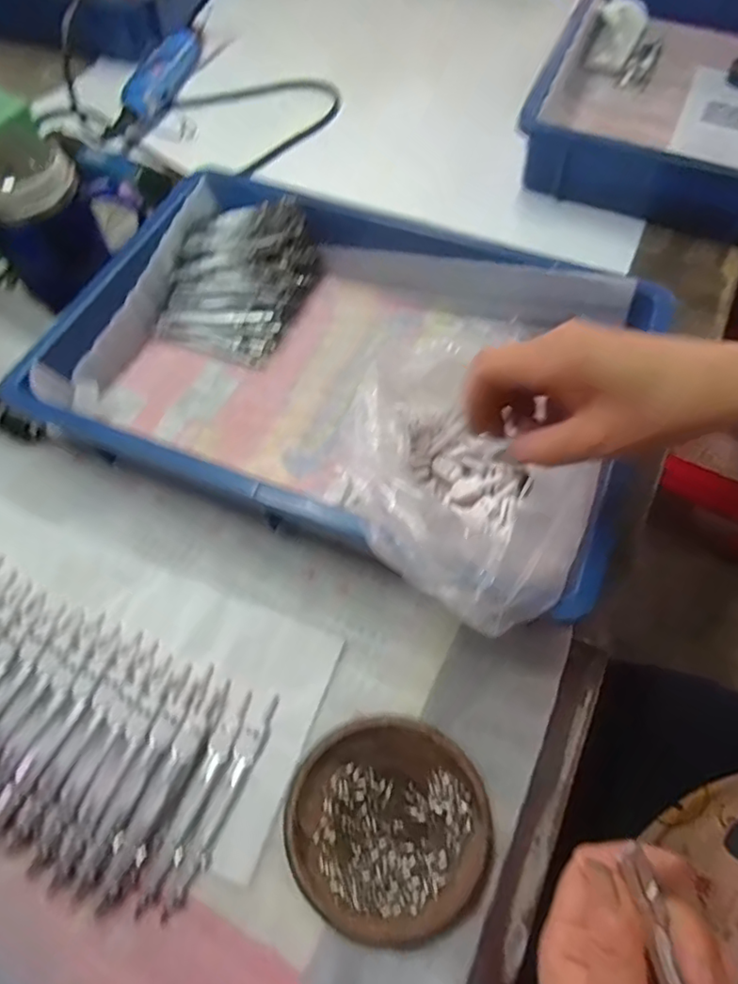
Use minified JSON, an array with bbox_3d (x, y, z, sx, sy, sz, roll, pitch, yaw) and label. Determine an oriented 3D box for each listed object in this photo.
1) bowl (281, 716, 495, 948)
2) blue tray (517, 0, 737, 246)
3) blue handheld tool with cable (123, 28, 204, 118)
[{"bbox_3d":[0.011,0.193,0.344,0.115,0.014,0.109,0,63,1],"label":"bowl"},{"bbox_3d":[0.360,-0.464,0.660,0.285,0.082,0.434,21,65,11],"label":"blue tray"},{"bbox_3d":[-0.242,-0.500,0.697,0.032,0.035,0.167,12,64,7],"label":"blue handheld tool with cable"}]

